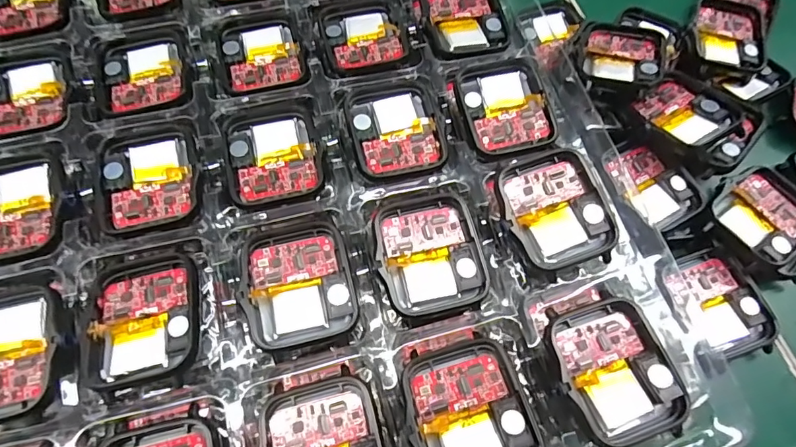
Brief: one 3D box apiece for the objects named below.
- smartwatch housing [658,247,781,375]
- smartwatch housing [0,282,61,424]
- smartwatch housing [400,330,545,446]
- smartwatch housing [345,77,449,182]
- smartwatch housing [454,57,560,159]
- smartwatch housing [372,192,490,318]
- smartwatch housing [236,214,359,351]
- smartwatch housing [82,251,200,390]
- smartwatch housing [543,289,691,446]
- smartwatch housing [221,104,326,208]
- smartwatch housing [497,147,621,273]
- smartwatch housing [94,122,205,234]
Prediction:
[{"bbox_3d":[0.132,0.034,0.198,0.032,0.011,0.044,-21,68,-10],"label":"smartwatch housing"},{"bbox_3d":[-0.131,0.042,0.158,0.036,0.007,0.047,-13,67,-7],"label":"smartwatch housing"},{"bbox_3d":[0.022,0.061,0.151,0.037,0.011,0.044,-14,67,-7],"label":"smartwatch housing"},{"bbox_3d":[-0.001,-0.040,0.197,0.038,0.008,0.040,-13,67,-7],"label":"smartwatch housing"},{"bbox_3d":[0.045,-0.050,0.200,0.038,0.006,0.040,-13,67,-7],"label":"smartwatch housing"},{"bbox_3d":[0.012,0.010,0.173,0.037,0.006,0.042,-13,67,-7],"label":"smartwatch housing"},{"bbox_3d":[-0.036,0.019,0.168,0.037,0.005,0.045,-13,67,-7],"label":"smartwatch housing"},{"bbox_3d":[-0.085,0.030,0.158,0.036,0.006,0.044,-9,66,-5],"label":"smartwatch housing"},{"bbox_3d":[0.071,0.048,0.156,0.035,0.005,0.046,-18,68,-9],"label":"smartwatch housing"},{"bbox_3d":[-0.050,-0.029,0.191,0.037,0.006,0.043,-12,67,-6],"label":"smartwatch housing"},{"bbox_3d":[0.059,-0.005,0.178,0.036,0.006,0.044,-20,81,-5],"label":"smartwatch housing"},{"bbox_3d":[-0.096,-0.019,0.183,0.038,0.005,0.045,-14,67,-7],"label":"smartwatch housing"}]

